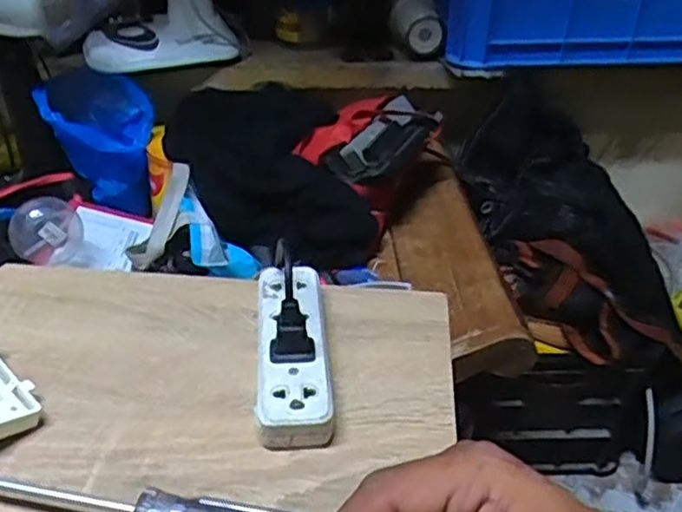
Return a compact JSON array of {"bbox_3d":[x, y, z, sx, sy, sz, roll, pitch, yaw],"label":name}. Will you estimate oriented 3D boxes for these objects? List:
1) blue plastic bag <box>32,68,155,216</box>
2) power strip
[{"bbox_3d":[-0.393,-0.190,1.124,0.173,0.189,0.130,7,36,8],"label":"blue plastic bag"},{"bbox_3d":[-0.031,0.059,0.435,0.046,0.031,0.140,-2,36,-4],"label":"power strip"}]

